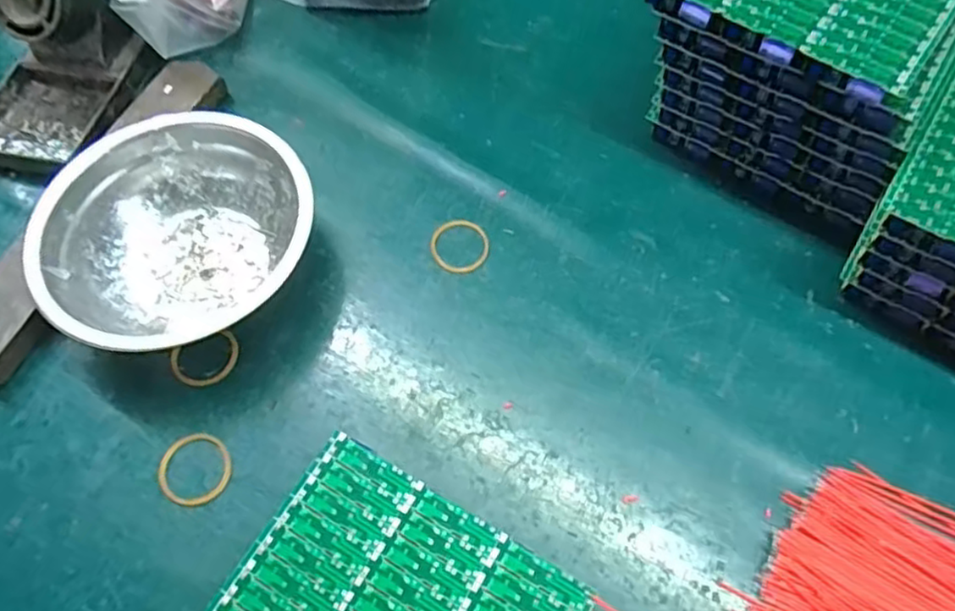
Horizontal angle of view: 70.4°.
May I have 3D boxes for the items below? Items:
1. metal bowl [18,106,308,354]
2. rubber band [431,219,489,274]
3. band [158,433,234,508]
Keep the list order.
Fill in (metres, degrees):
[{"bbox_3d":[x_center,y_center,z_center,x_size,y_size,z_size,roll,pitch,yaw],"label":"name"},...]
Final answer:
[{"bbox_3d":[-0.143,-0.033,0.330,0.127,0.041,0.122,-28,66,-14],"label":"metal bowl"},{"bbox_3d":[-0.009,-0.032,0.349,0.030,0.004,0.031,-1,63,1],"label":"rubber band"},{"bbox_3d":[-0.124,0.072,0.297,0.032,0.004,0.031,-1,63,1],"label":"band"}]

